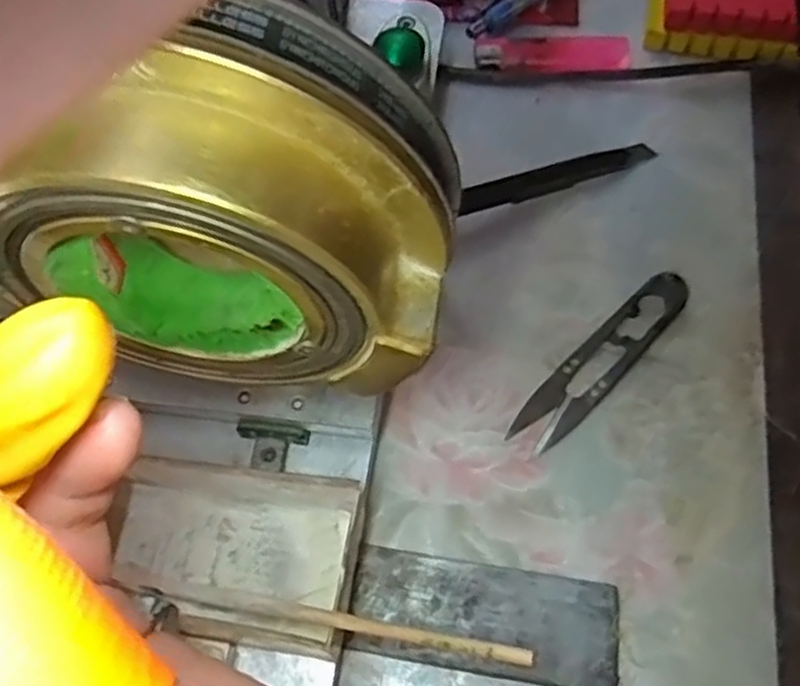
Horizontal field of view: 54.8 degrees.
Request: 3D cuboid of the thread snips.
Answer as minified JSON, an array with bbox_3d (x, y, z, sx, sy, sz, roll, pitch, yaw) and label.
[{"bbox_3d":[0.086,0.007,0.324,0.097,0.012,0.022,-42,71,-16],"label":"thread snips"}]

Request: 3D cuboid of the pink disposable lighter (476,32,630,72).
[{"bbox_3d":[0.079,-0.149,0.398,0.077,0.012,0.018,1,65,1],"label":"pink disposable lighter"}]

